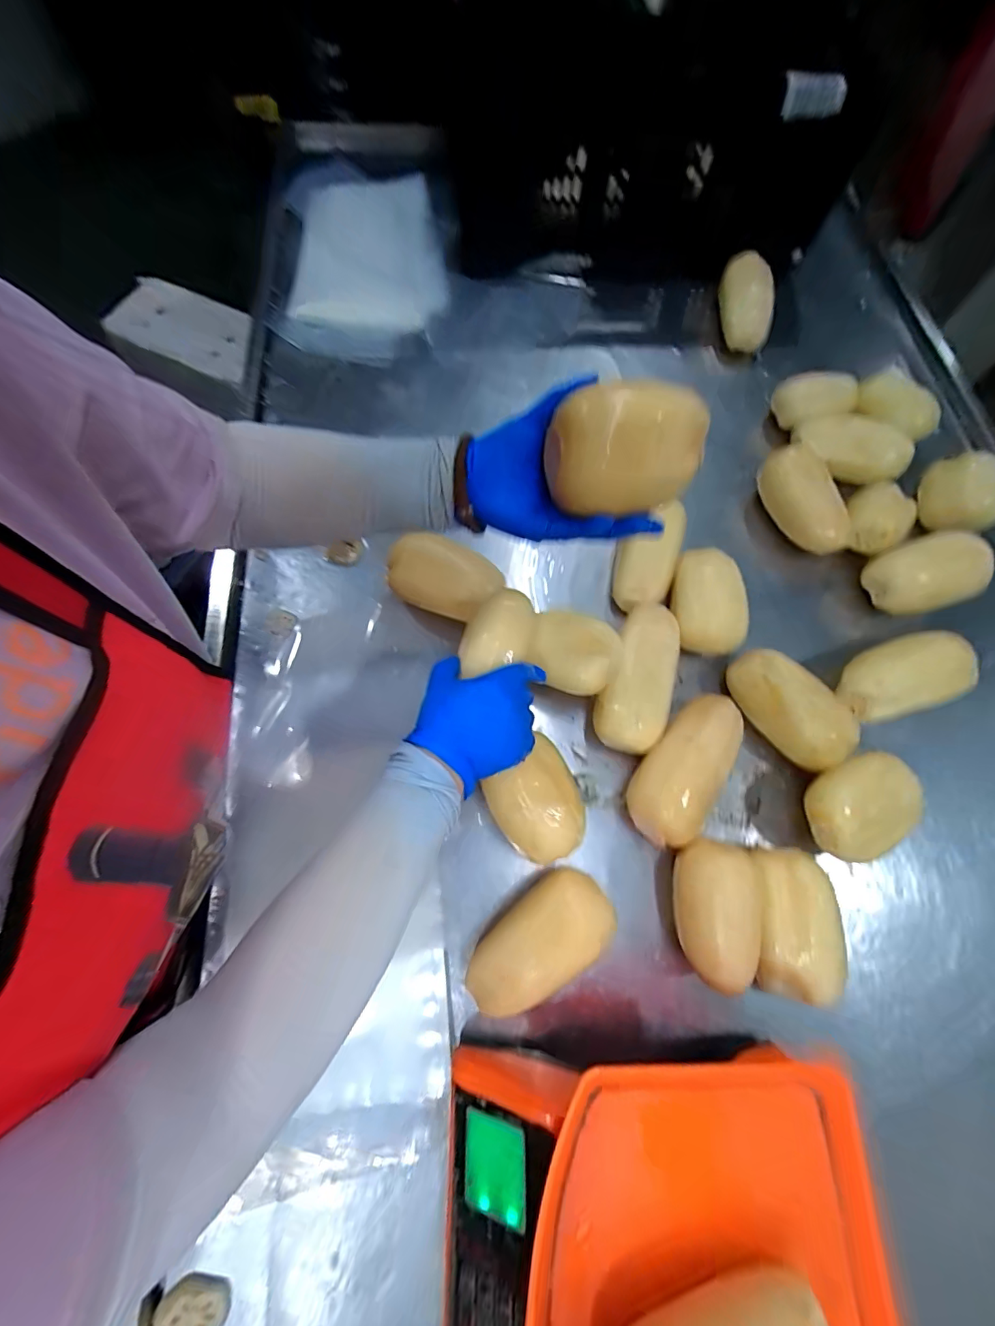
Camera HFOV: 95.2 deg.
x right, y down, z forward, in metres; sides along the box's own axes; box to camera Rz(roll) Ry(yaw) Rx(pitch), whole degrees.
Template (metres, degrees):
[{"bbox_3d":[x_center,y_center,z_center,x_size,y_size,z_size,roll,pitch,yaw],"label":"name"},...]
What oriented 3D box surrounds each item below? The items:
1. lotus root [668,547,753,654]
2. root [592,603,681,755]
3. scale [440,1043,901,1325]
[{"bbox_3d":[0.235,-0.077,0.522,0.068,0.063,0.124,-2,71,-3],"label":"lotus root"},{"bbox_3d":[0.157,0.012,0.503,0.079,0.073,0.174,18,71,4],"label":"root"},{"bbox_3d":[0.097,0.429,0.315,0.270,0.123,0.281,2,71,-2],"label":"scale"}]

